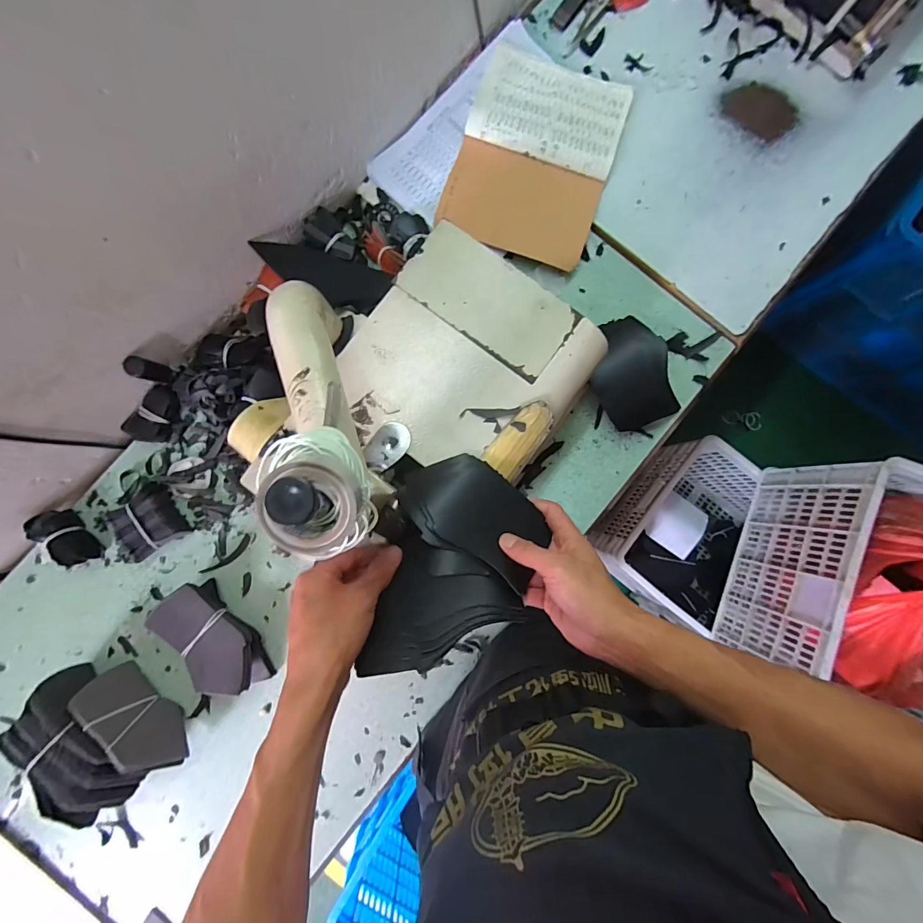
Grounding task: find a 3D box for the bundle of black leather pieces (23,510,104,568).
[{"bbox_3d":[-0.500,0.097,0.518,0.051,0.037,0.082,-34,89,-4],"label":"bundle of black leather pieces"}]

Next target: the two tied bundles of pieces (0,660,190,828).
[{"bbox_3d":[-0.421,0.316,0.476,0.115,0.084,0.166,-39,89,-5],"label":"two tied bundles of pieces"}]

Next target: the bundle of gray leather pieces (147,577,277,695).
[{"bbox_3d":[-0.305,0.221,0.507,0.093,0.048,0.148,-34,89,-4],"label":"bundle of gray leather pieces"}]

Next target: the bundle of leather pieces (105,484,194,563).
[{"bbox_3d":[-0.397,0.074,0.522,0.073,0.033,0.076,-36,89,-4],"label":"bundle of leather pieces"}]

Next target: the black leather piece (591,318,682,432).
[{"bbox_3d":[0.225,-0.121,0.548,0.108,0.037,0.147,-15,87,-2],"label":"black leather piece"}]

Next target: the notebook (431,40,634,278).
[{"bbox_3d":[0.103,-0.424,0.570,0.203,0.027,0.276,17,86,0],"label":"notebook"}]

